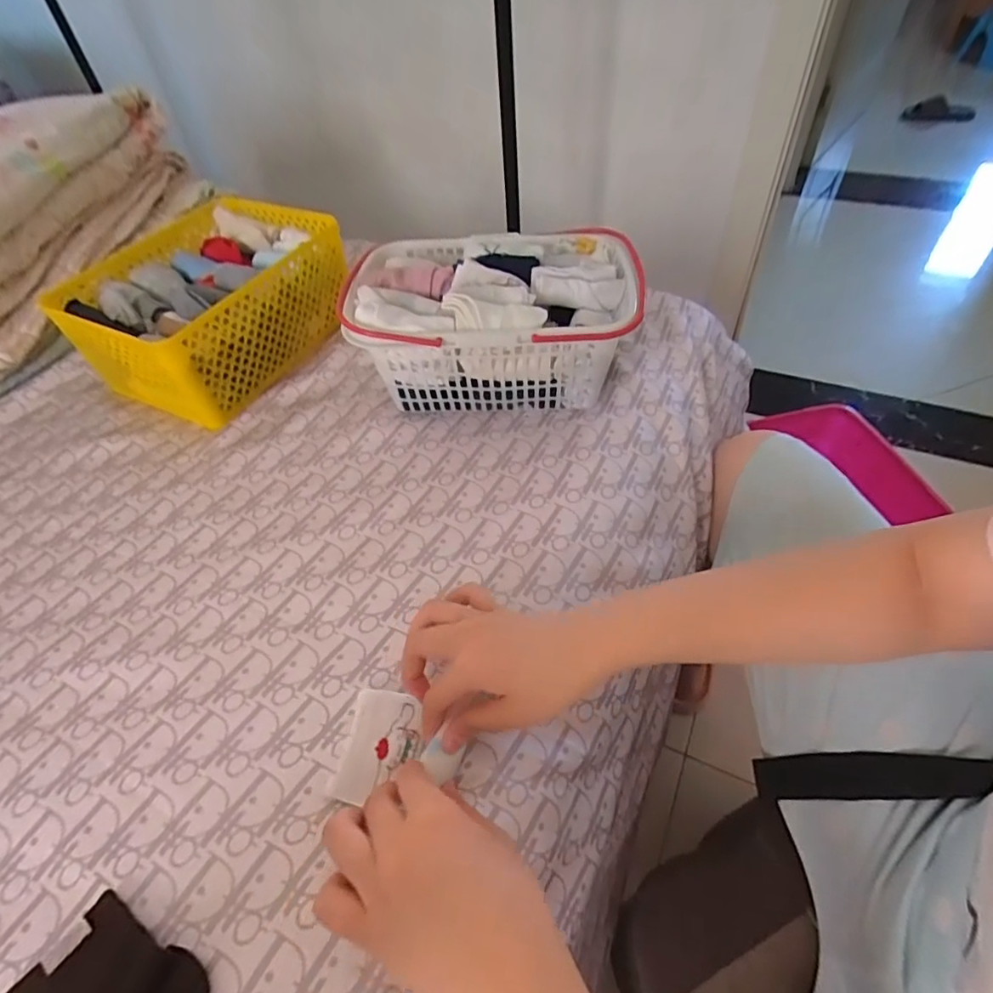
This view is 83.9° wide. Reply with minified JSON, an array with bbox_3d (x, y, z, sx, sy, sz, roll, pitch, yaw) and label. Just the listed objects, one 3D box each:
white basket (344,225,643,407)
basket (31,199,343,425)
[{"bbox_3d":[0.000,-0.180,0.584,0.266,0.127,0.184,-1,51,3],"label":"white basket"},{"bbox_3d":[-0.343,-0.236,0.664,0.229,0.109,0.280,22,56,20],"label":"basket"}]

